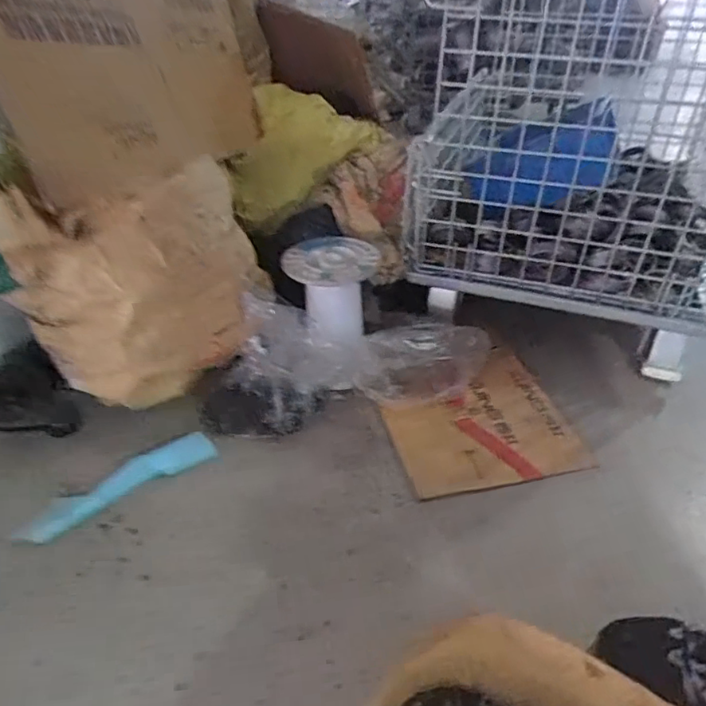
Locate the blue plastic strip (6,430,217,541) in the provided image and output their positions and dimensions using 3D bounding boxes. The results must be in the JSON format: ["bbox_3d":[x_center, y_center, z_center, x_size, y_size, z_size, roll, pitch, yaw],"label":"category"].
[{"bbox_3d":[-0.347,0.196,0.855,0.286,0.015,0.064,-26,45,-34],"label":"blue plastic strip"}]

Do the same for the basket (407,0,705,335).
[{"bbox_3d":[0.445,-0.425,1.128,0.632,0.529,0.447,9,37,8],"label":"basket"}]

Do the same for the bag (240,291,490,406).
[{"bbox_3d":[0.045,-0.002,1.014,0.469,0.174,0.144,-7,37,-13],"label":"bag"}]

